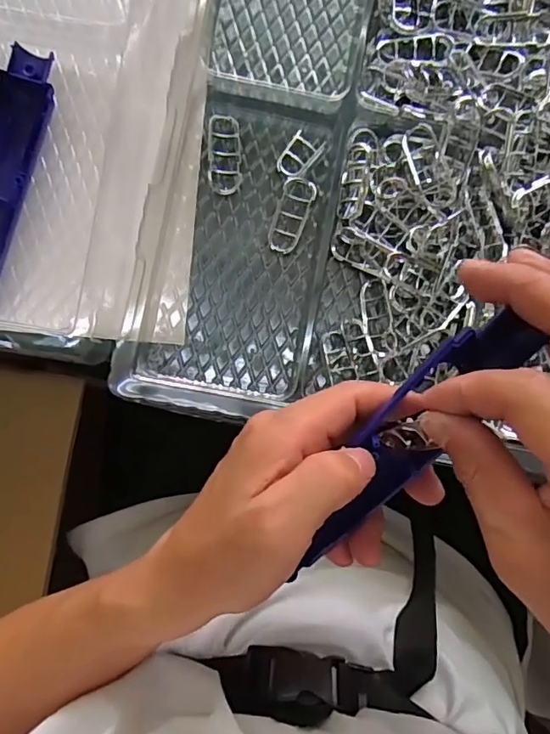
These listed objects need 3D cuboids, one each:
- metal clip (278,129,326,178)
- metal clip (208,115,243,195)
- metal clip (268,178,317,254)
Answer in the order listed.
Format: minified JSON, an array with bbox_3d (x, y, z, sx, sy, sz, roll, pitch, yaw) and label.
[{"bbox_3d":[0.017,-0.145,0.352,0.022,0.008,0.034,34,86,-2],"label":"metal clip"},{"bbox_3d":[-0.034,-0.144,0.349,0.023,0.008,0.056,1,87,-4],"label":"metal clip"},{"bbox_3d":[0.011,-0.104,0.348,0.022,0.009,0.052,22,86,-2],"label":"metal clip"}]

